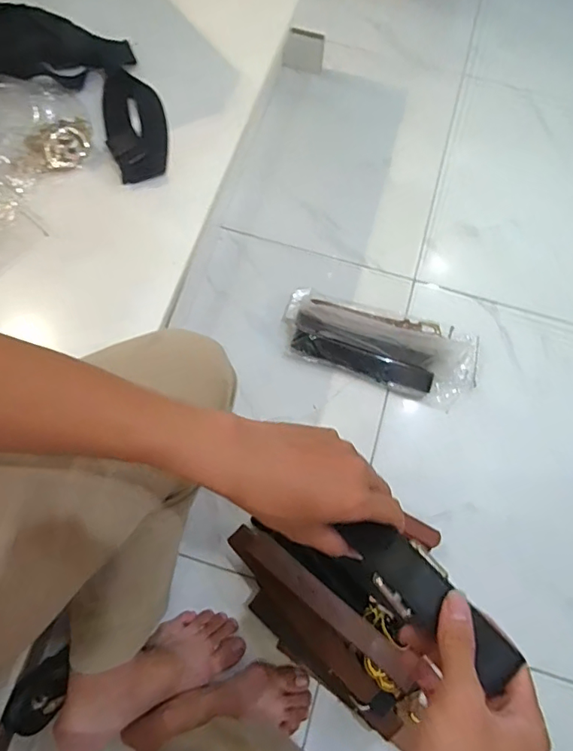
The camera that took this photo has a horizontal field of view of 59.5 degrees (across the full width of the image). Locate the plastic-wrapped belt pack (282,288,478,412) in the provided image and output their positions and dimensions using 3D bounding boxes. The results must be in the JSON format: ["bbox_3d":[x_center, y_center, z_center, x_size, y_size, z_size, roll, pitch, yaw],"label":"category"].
[{"bbox_3d":[0.163,-0.055,0.884,0.342,0.068,0.134,19,68,5],"label":"plastic-wrapped belt pack"}]

